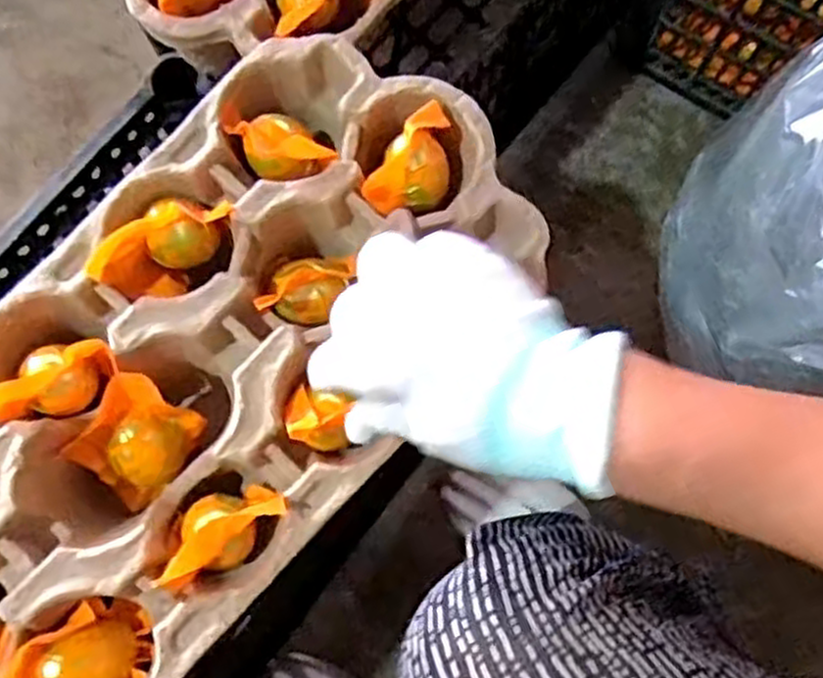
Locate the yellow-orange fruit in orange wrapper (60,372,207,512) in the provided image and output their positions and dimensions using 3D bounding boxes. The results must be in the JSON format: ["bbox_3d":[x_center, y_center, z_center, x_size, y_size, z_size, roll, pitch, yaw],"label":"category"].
[{"bbox_3d":[-0.158,0.060,0.454,0.045,0.057,0.065,34,79,9],"label":"yellow-orange fruit in orange wrapper"}]

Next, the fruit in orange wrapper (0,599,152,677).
[{"bbox_3d":[-0.171,0.168,0.405,0.053,0.053,0.055,-4,76,0],"label":"fruit in orange wrapper"}]

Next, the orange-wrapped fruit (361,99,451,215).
[{"bbox_3d":[0.002,-0.097,0.453,0.034,0.037,0.062,39,80,9],"label":"orange-wrapped fruit"}]

